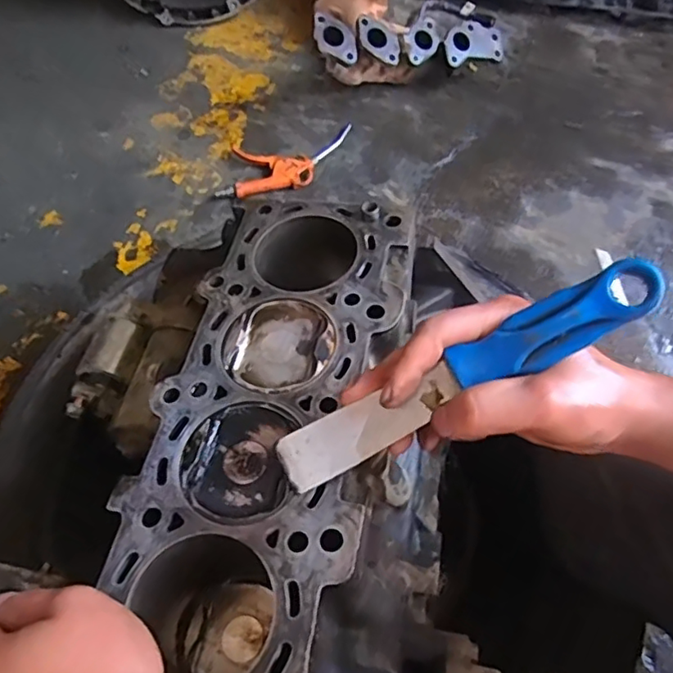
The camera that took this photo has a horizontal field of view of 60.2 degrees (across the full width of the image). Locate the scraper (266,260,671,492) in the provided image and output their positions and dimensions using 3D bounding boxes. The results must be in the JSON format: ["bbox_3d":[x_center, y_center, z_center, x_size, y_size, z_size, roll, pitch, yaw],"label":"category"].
[{"bbox_3d":[0.060,0.021,0.293,0.204,0.012,0.028,-31,67,15],"label":"scraper"}]

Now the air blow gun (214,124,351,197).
[{"bbox_3d":[-0.077,-0.261,0.878,0.202,0.028,0.107,-7,65,-5],"label":"air blow gun"}]

